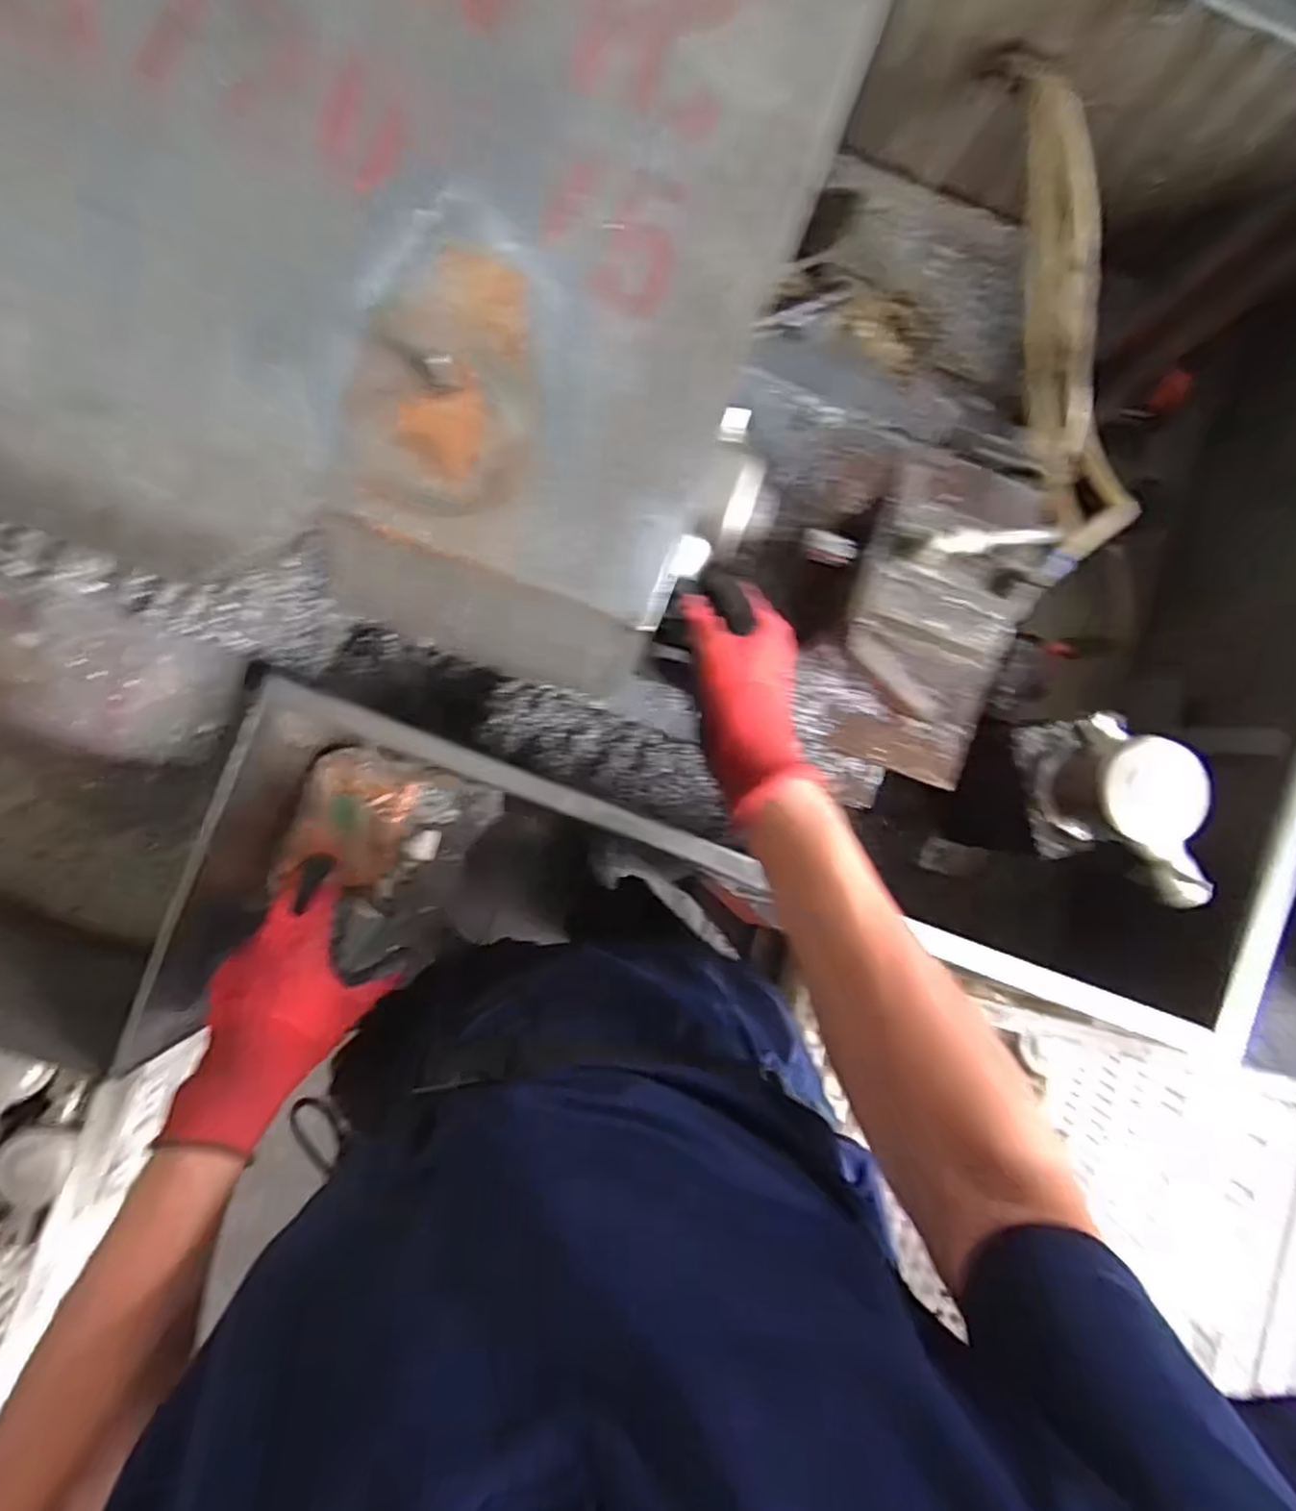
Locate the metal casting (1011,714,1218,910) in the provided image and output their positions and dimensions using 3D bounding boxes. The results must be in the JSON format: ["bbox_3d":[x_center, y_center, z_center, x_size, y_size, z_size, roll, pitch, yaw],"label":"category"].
[{"bbox_3d":[0.350,0.041,0.549,0.069,0.098,0.143,-12,91,-5],"label":"metal casting"}]

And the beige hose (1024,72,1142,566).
[{"bbox_3d":[0.324,-0.326,0.558,0.057,0.043,0.355,-4,90,-5],"label":"beige hose"}]

